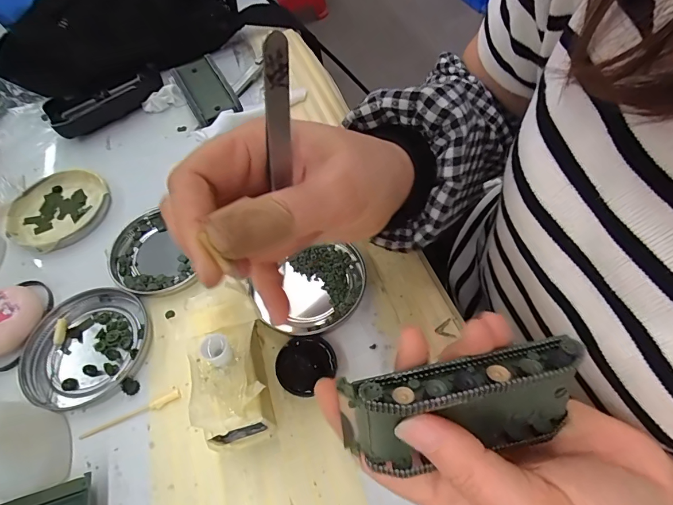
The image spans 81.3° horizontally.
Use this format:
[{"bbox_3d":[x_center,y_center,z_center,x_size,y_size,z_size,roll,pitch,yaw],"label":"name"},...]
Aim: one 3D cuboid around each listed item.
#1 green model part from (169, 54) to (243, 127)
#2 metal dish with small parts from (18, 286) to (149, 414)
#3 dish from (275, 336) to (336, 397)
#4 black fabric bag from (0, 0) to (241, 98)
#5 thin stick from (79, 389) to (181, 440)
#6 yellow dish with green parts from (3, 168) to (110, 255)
[{"bbox_3d":[-0.132,-0.164,0.387,0.043,0.023,0.096,-29,58,-12],"label":"green model part"},{"bbox_3d":[-0.164,0.061,0.255,0.077,0.008,0.075,-3,56,5],"label":"metal dish with small parts"},{"bbox_3d":[-0.019,0.067,0.237,0.033,0.006,0.035,-3,56,5],"label":"dish"},{"bbox_3d":[-0.224,-0.242,0.409,0.246,0.100,0.077,-31,59,-13],"label":"black fabric bag"},{"bbox_3d":[-0.122,0.096,0.230,0.059,0.004,0.006,-24,57,-9],"label":"thin stick"},{"bbox_3d":[-0.230,-0.036,0.325,0.074,0.012,0.077,-3,56,5],"label":"yellow dish with green parts"}]

